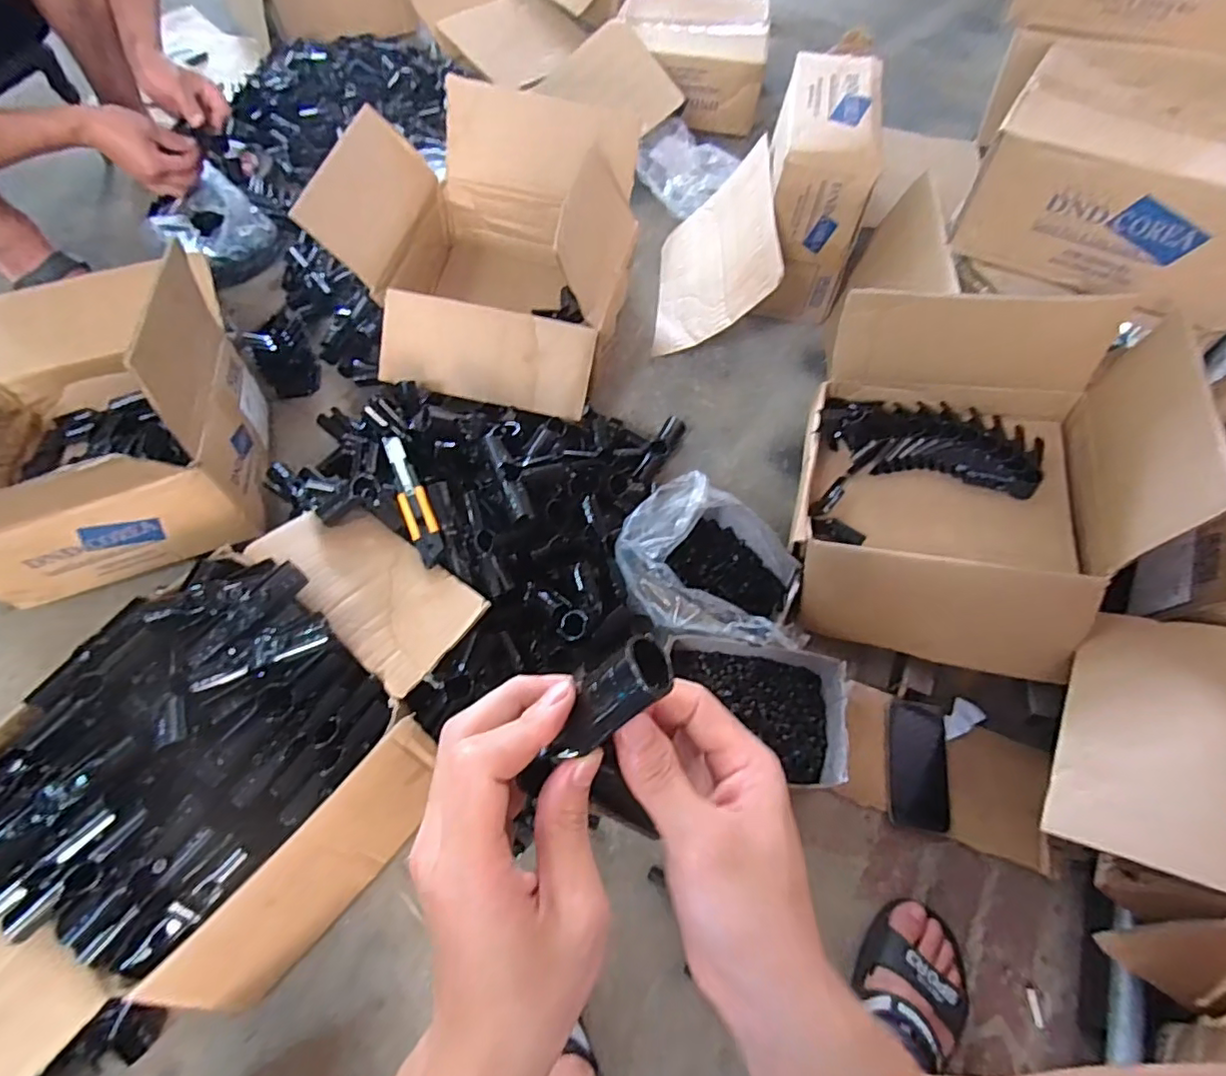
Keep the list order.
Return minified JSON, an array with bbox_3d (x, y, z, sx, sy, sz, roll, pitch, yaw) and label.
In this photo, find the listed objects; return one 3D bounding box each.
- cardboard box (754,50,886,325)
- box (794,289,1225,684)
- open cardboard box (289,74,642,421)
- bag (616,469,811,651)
[{"bbox_3d":[0.335,-0.586,1.001,0.147,0.267,0.303,11,63,3],"label":"cardboard box"},{"bbox_3d":[0.411,-0.089,0.711,0.329,0.253,0.399,18,64,7],"label":"box"},{"bbox_3d":[-0.190,-0.440,0.949,0.413,0.257,0.471,12,63,4],"label":"open cardboard box"},{"bbox_3d":[0.124,0.035,0.766,0.233,0.106,0.199,11,63,3],"label":"bag"}]

